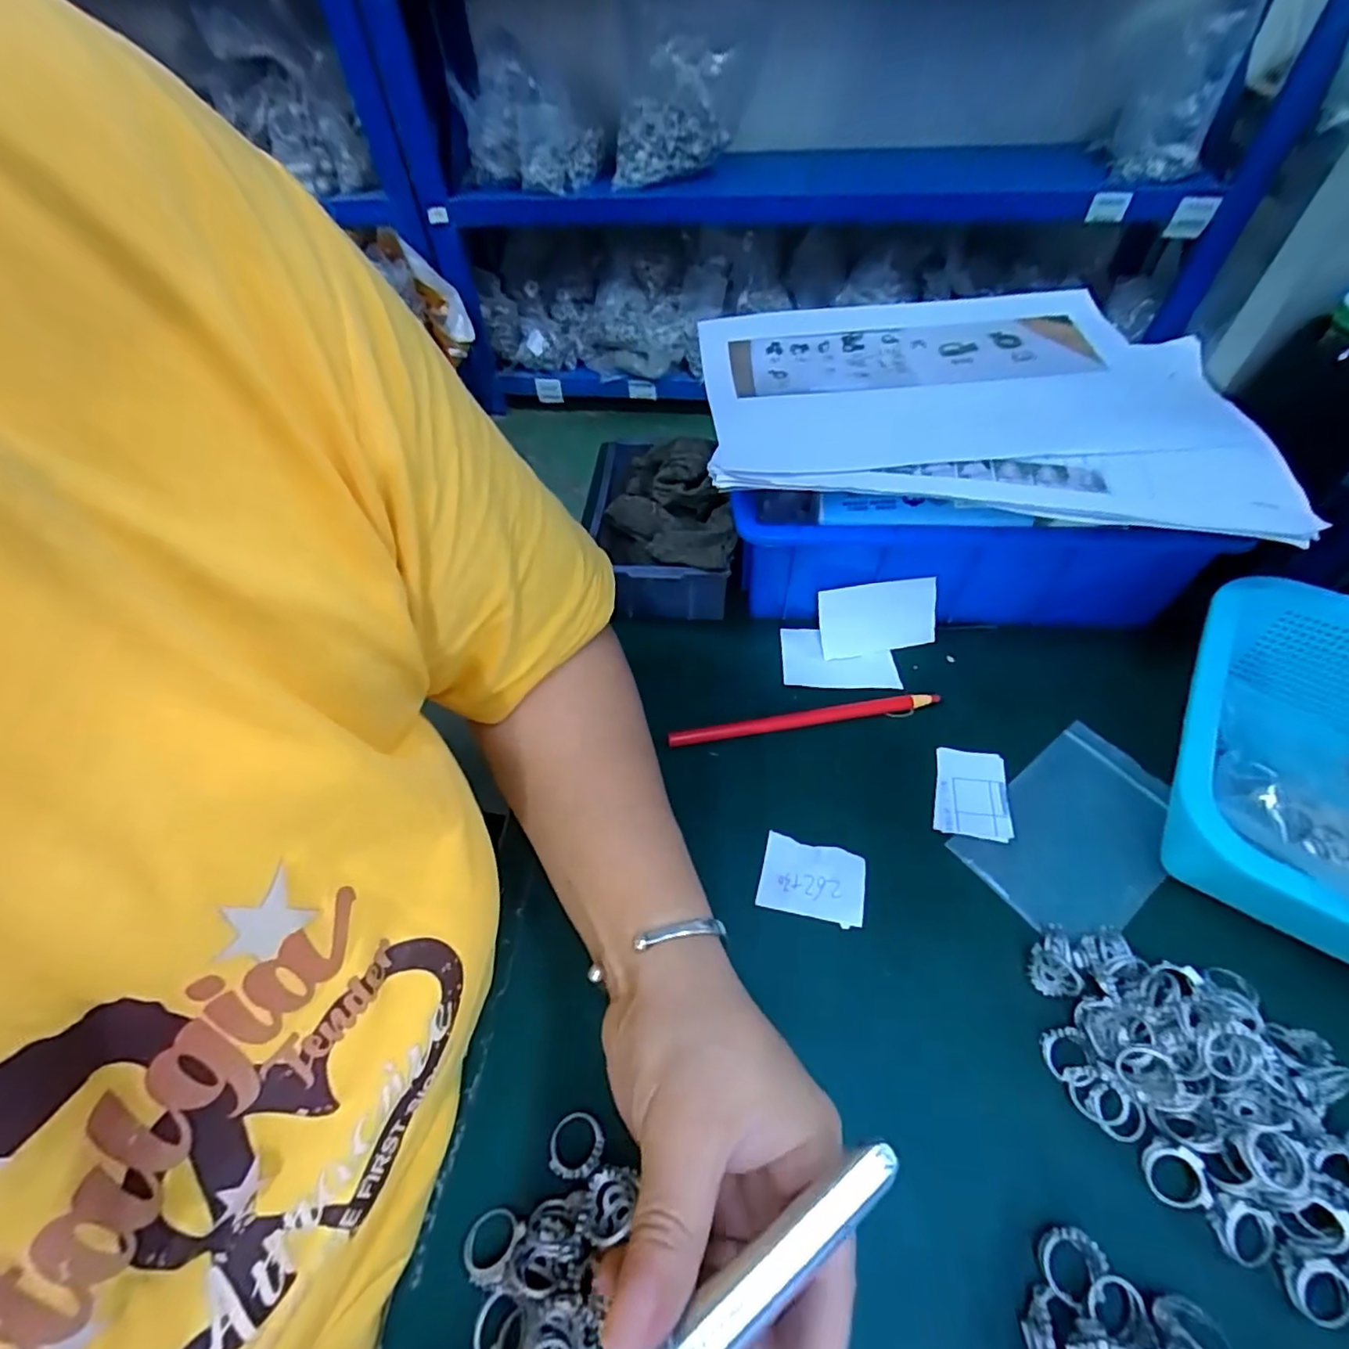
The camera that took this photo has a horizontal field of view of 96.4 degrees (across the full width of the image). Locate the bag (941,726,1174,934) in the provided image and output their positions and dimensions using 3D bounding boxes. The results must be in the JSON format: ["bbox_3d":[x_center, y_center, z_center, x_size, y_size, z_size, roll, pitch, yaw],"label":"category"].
[{"bbox_3d":[0.216,0.085,0.323,0.121,0.008,0.078,-33,62,-20],"label":"bag"}]

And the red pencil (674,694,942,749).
[{"bbox_3d":[0.079,0.027,0.367,0.166,0.009,0.008,-8,54,-3],"label":"red pencil"}]

